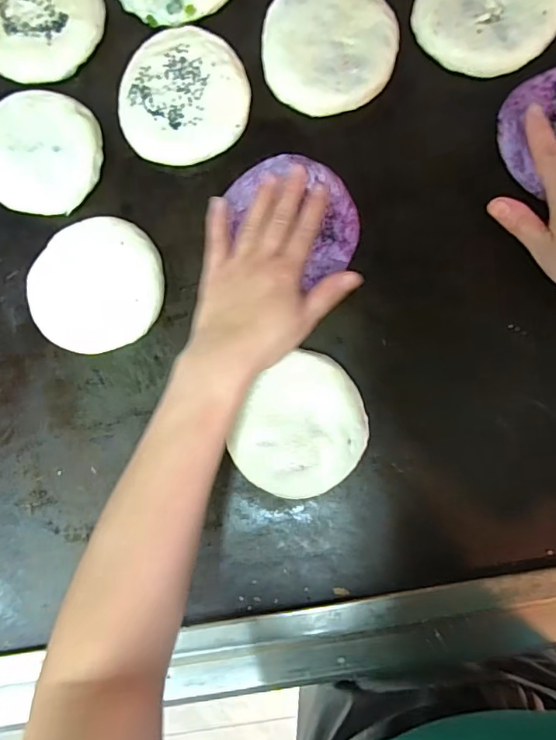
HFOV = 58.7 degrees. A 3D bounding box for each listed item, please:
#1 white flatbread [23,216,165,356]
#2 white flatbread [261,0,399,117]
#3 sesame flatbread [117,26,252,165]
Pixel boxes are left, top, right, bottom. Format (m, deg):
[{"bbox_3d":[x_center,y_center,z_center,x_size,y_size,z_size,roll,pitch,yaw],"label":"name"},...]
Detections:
[{"bbox_3d":[-0.157,-0.073,0.432,0.114,0.020,0.112,-1,85,7],"label":"white flatbread"},{"bbox_3d":[0.044,-0.279,0.426,0.110,0.021,0.112,0,85,7],"label":"white flatbread"},{"bbox_3d":[-0.085,-0.244,0.440,0.112,0.023,0.118,-1,85,7],"label":"sesame flatbread"}]

